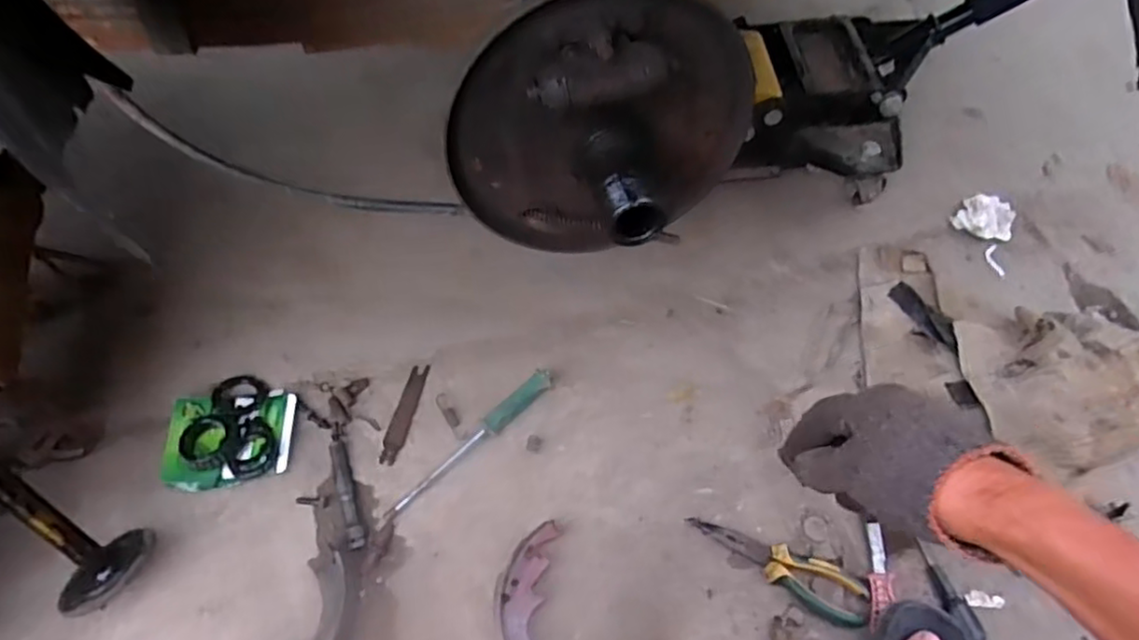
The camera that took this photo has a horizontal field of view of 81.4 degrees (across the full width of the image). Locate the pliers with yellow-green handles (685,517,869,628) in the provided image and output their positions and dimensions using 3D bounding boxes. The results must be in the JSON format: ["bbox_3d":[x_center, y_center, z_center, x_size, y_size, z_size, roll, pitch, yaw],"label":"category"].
[{"bbox_3d":[0.224,0.265,0.722,0.194,0.015,0.052,25,62,16],"label":"pliers with yellow-green handles"}]

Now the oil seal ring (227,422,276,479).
[{"bbox_3d":[-0.384,0.156,0.800,0.054,0.010,0.069,-15,59,-8],"label":"oil seal ring"}]

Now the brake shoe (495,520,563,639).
[{"bbox_3d":[-0.020,0.317,0.683,0.094,0.036,0.195,-20,60,-11],"label":"brake shoe"}]

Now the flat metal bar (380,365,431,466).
[{"bbox_3d":[-0.208,0.118,0.834,0.025,0.004,0.131,13,62,9],"label":"flat metal bar"}]

